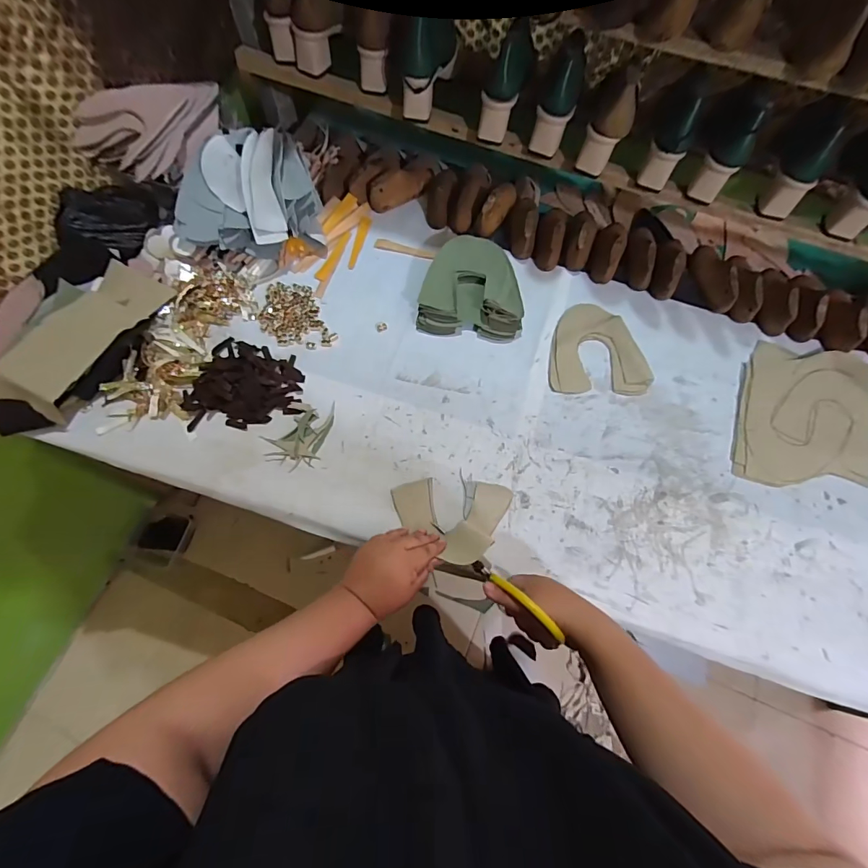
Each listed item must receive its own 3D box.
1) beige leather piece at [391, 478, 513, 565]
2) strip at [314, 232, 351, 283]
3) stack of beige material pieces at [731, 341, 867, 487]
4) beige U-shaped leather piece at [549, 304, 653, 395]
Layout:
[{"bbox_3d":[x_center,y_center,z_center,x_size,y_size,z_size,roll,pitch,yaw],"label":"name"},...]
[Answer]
[{"bbox_3d":[0.022,0.112,0.577,0.162,0.049,0.120,10,69,1],"label":"beige leather piece"},{"bbox_3d":[-0.178,-0.322,0.763,0.023,0.004,0.116,24,70,7],"label":"strip"},{"bbox_3d":[0.601,-0.028,0.672,0.229,0.011,0.251,13,69,3],"label":"stack of beige material pieces"},{"bbox_3d":[0.275,-0.143,0.706,0.163,0.012,0.161,1,69,-2],"label":"beige U-shaped leather piece"}]

